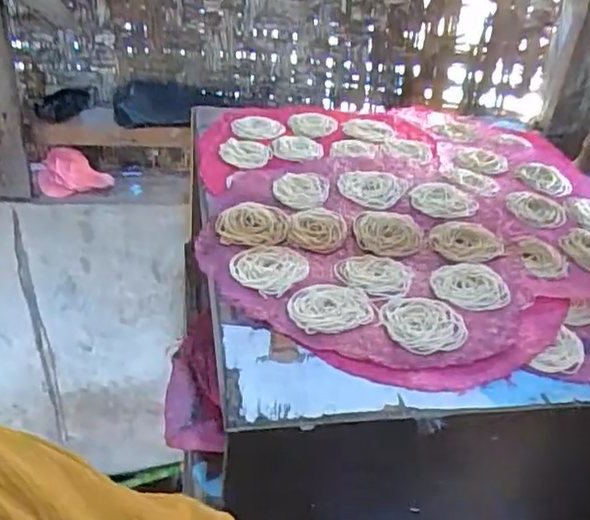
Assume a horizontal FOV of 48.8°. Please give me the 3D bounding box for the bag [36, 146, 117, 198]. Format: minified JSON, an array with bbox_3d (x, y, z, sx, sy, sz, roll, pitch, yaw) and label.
[{"bbox_3d":[-0.389,-0.157,1.150,0.126,0.057,0.084,1,36,-7],"label":"bag"}]

